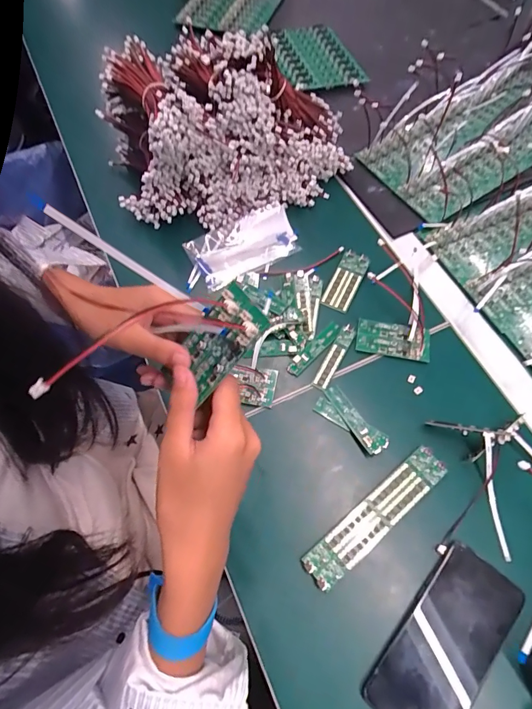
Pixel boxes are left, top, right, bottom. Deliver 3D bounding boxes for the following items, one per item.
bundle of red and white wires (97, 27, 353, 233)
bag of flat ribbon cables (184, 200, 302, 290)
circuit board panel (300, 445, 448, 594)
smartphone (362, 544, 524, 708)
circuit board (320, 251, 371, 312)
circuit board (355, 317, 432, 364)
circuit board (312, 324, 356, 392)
[{"bbox_3d":[-0.047,-0.294,0.527,0.309,0.158,0.183,-13,63,-5],"label":"bundle of red and white wires"},{"bbox_3d":[-0.036,-0.142,0.537,0.156,0.009,0.076,-25,80,-1],"label":"bag of flat ribbon cables"},{"bbox_3d":[0.109,0.156,0.387,0.169,0.006,0.035,-36,67,-16],"label":"circuit board panel"},{"bbox_3d":[0.157,0.252,0.347,0.072,0.011,0.157,37,70,19],"label":"smartphone"},{"bbox_3d":[0.101,-0.093,0.508,0.035,0.010,0.085,24,80,14],"label":"circuit board"},{"bbox_3d":[0.151,-0.017,0.473,0.085,0.014,0.043,12,64,8],"label":"circuit board"},{"bbox_3d":[0.080,0.002,0.462,0.017,0.010,0.086,26,67,14],"label":"circuit board"}]

